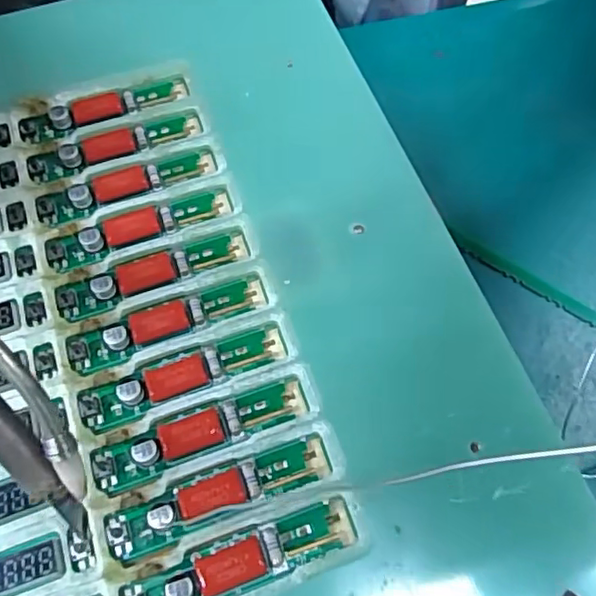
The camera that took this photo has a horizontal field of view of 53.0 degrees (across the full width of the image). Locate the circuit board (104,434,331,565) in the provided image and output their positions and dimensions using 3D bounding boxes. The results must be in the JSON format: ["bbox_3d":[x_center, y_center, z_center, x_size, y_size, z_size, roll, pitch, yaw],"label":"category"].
[{"bbox_3d":[-0.020,0.050,0.151,0.057,0.007,0.012,-20,74,-8],"label":"circuit board"}]

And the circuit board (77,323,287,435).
[{"bbox_3d":[-0.031,0.021,0.164,0.057,0.008,0.012,-21,74,-8],"label":"circuit board"}]

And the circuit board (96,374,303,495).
[{"bbox_3d":[-0.025,0.035,0.156,0.056,0.010,0.012,-23,74,-8],"label":"circuit board"}]

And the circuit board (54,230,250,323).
[{"bbox_3d":[-0.043,-0.008,0.178,0.057,0.009,0.012,-22,74,-8],"label":"circuit board"}]

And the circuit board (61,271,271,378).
[{"bbox_3d":[-0.037,0.006,0.171,0.057,0.009,0.012,-24,74,-9],"label":"circuit board"}]

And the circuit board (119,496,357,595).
[{"bbox_3d":[-0.014,0.064,0.145,0.057,0.006,0.012,-21,74,-8],"label":"circuit board"}]

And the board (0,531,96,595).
[{"bbox_3d":[-0.065,0.064,0.143,0.032,0.004,0.011,-19,73,-7],"label":"board"}]

